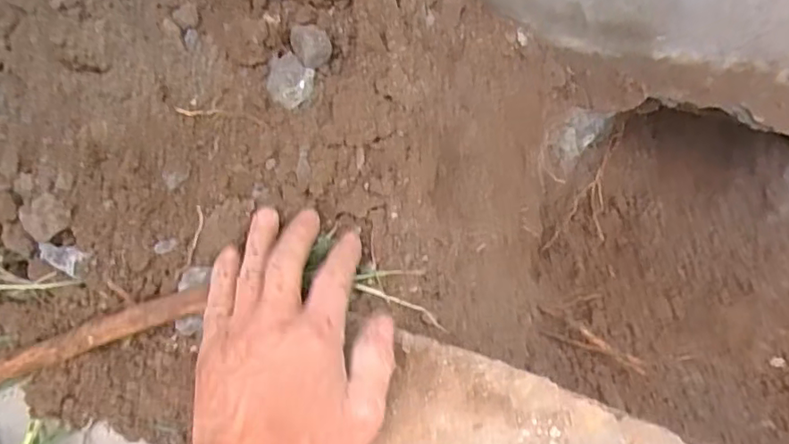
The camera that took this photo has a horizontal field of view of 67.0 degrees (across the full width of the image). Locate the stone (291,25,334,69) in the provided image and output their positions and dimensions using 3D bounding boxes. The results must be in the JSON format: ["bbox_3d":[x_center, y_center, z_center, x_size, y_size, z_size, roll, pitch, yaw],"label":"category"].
[{"bbox_3d":[-0.057,-0.126,0.419,0.026,0.017,0.026,-1,66,1],"label":"stone"}]

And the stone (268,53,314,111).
[{"bbox_3d":[-0.074,-0.099,0.421,0.031,0.013,0.035,26,70,12],"label":"stone"}]

